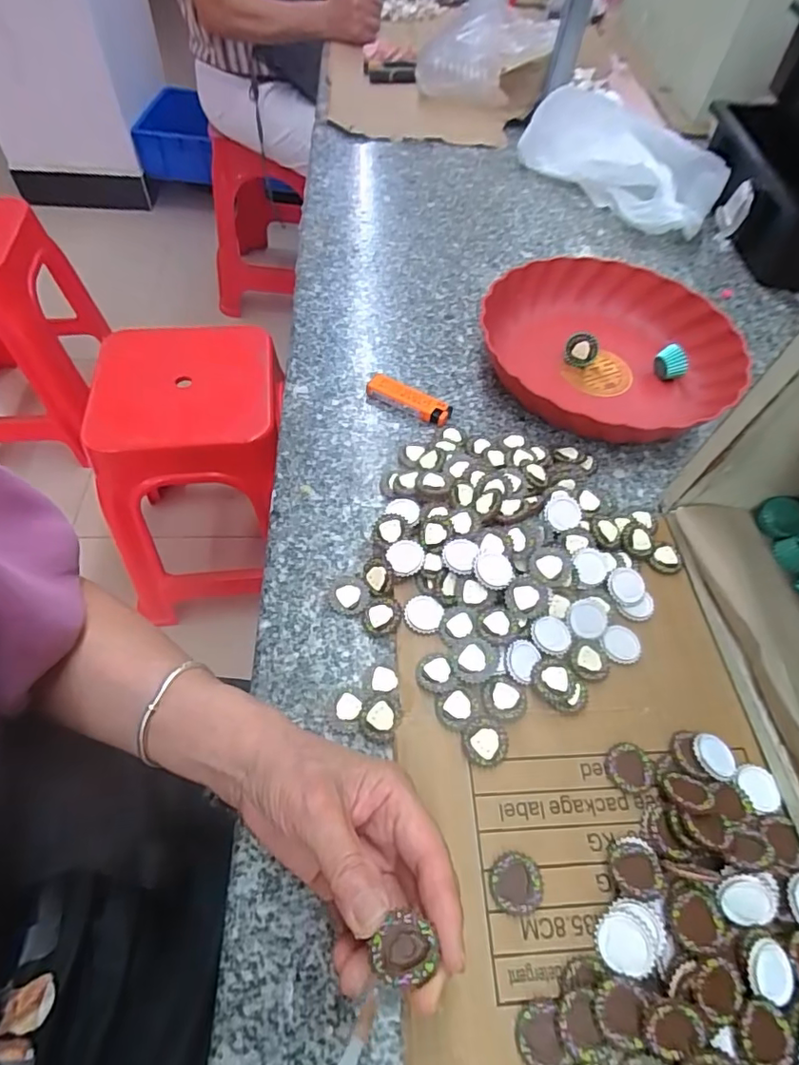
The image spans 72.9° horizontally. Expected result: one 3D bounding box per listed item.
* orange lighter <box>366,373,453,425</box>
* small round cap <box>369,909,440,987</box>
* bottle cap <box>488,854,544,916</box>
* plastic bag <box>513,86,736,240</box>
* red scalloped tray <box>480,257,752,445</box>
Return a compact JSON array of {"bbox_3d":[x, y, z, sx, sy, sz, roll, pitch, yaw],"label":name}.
[{"bbox_3d":[0.008,-0.123,0.499,0.081,0.016,0.023,26,59,14],"label":"orange lighter"},{"bbox_3d":[0.002,0.168,0.217,0.024,0.010,0.021,-22,60,-16],"label":"small round cap"},{"bbox_3d":[0.063,0.190,0.293,0.028,0.005,0.028,1,56,-2],"label":"bottle cap"},{"bbox_3d":[0.311,-0.495,0.722,0.145,0.086,0.269,-27,61,-19],"label":"plastic bag"},{"bbox_3d":[0.198,-0.178,0.526,0.240,0.045,0.234,-31,62,-21],"label":"red scalloped tray"}]

